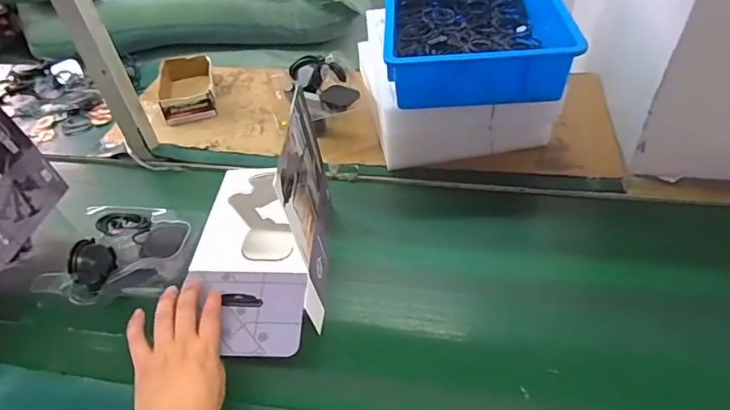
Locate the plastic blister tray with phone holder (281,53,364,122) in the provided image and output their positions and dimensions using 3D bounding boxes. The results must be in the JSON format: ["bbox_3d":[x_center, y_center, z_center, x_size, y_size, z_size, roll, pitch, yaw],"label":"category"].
[{"bbox_3d":[-0.072,-0.214,0.878,0.125,0.039,0.171,-16,45,-12],"label":"plastic blister tray with phone holder"}]

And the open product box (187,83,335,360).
[{"bbox_3d":[-0.142,0.028,0.609,0.154,0.198,0.285,-3,46,4],"label":"open product box"}]

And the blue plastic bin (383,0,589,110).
[{"bbox_3d":[0.171,-0.319,0.820,0.259,0.084,0.422,0,44,4],"label":"blue plastic bin"}]

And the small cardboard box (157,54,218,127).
[{"bbox_3d":[-0.369,-0.235,1.007,0.121,0.047,0.201,-13,45,-9],"label":"small cardboard box"}]

